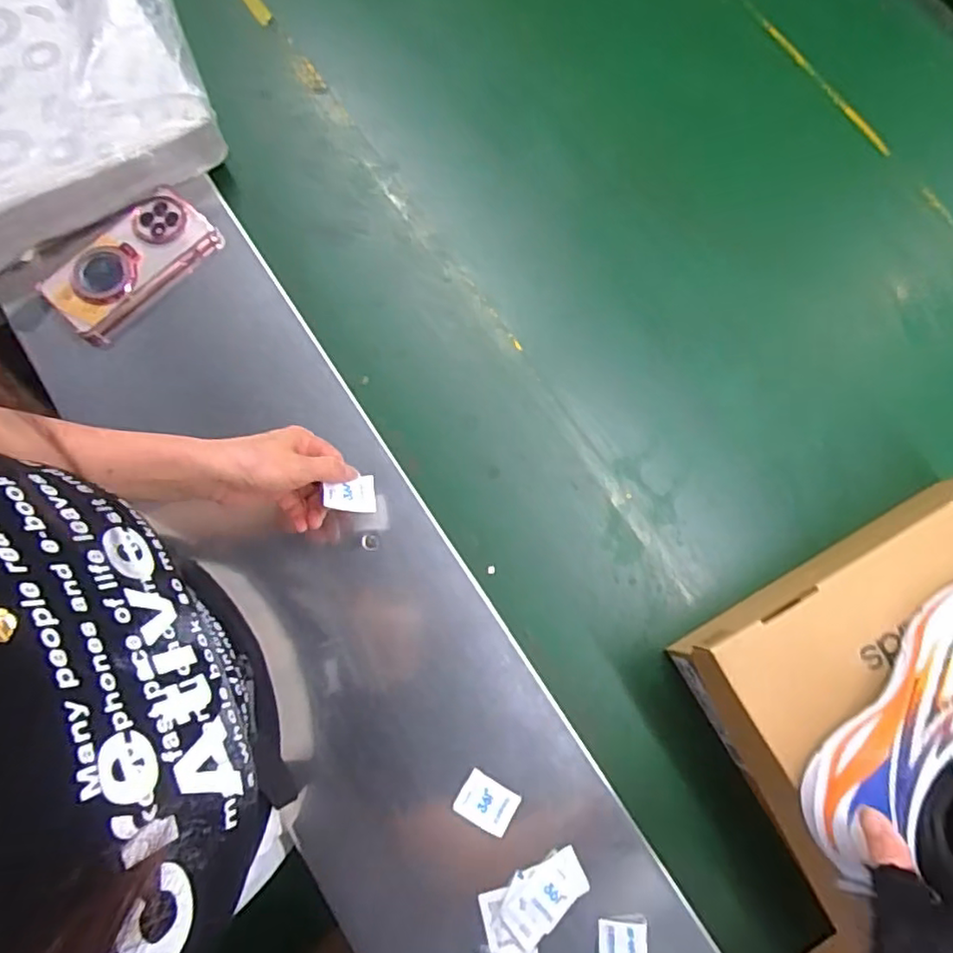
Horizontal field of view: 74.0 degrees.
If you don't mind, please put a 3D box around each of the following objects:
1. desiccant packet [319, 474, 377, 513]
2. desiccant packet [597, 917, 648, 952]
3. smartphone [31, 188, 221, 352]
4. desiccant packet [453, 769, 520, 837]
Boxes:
[{"bbox_3d":[-0.102,0.015,0.518,0.040,0.004,0.033,1,68,-28],"label":"desiccant packet"},{"bbox_3d":[0.112,0.362,0.486,0.039,0.012,0.035,-7,77,-2],"label":"desiccant packet"},{"bbox_3d":[-0.336,-0.207,0.612,0.161,0.020,0.080,-43,81,-9],"label":"smartphone"},{"bbox_3d":[0.008,0.265,0.512,0.046,0.006,0.035,31,79,6],"label":"desiccant packet"}]

